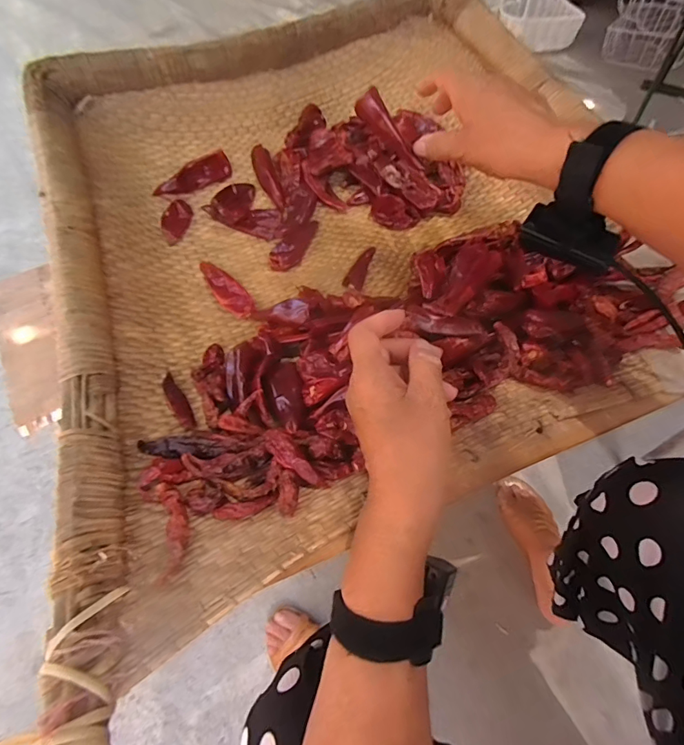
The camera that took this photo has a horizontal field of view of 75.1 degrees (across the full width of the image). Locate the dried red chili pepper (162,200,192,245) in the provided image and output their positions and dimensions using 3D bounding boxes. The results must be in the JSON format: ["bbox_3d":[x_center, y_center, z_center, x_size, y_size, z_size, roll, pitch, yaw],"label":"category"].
[{"bbox_3d":[-0.200,-0.183,0.537,0.021,0.022,0.075,6,60,5],"label":"dried red chili pepper"}]

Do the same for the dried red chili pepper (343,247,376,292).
[{"bbox_3d":[0.021,-0.116,0.491,0.018,0.019,0.056,22,63,14],"label":"dried red chili pepper"}]

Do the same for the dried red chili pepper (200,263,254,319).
[{"bbox_3d":[-0.128,-0.092,0.484,0.030,0.010,0.098,-36,65,-18],"label":"dried red chili pepper"}]

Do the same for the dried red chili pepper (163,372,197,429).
[{"bbox_3d":[-0.145,0.024,0.391,0.014,0.018,0.065,-29,63,-14],"label":"dried red chili pepper"}]

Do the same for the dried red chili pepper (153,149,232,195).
[{"bbox_3d":[-0.186,-0.246,0.560,0.099,0.032,0.016,-37,65,-18],"label":"dried red chili pepper"}]

